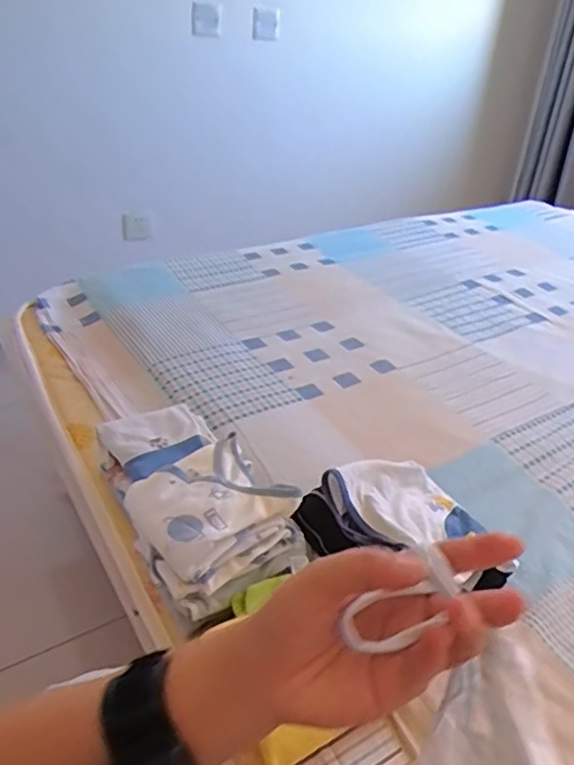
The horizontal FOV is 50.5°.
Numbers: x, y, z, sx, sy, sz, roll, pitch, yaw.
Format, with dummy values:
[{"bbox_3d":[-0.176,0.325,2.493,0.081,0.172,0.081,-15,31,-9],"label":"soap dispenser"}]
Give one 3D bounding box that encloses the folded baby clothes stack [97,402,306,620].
[{"bbox_3d":[-0.120,0.115,0.714,0.152,0.095,0.301,-16,38,-27],"label":"folded baby clothes stack"}]

